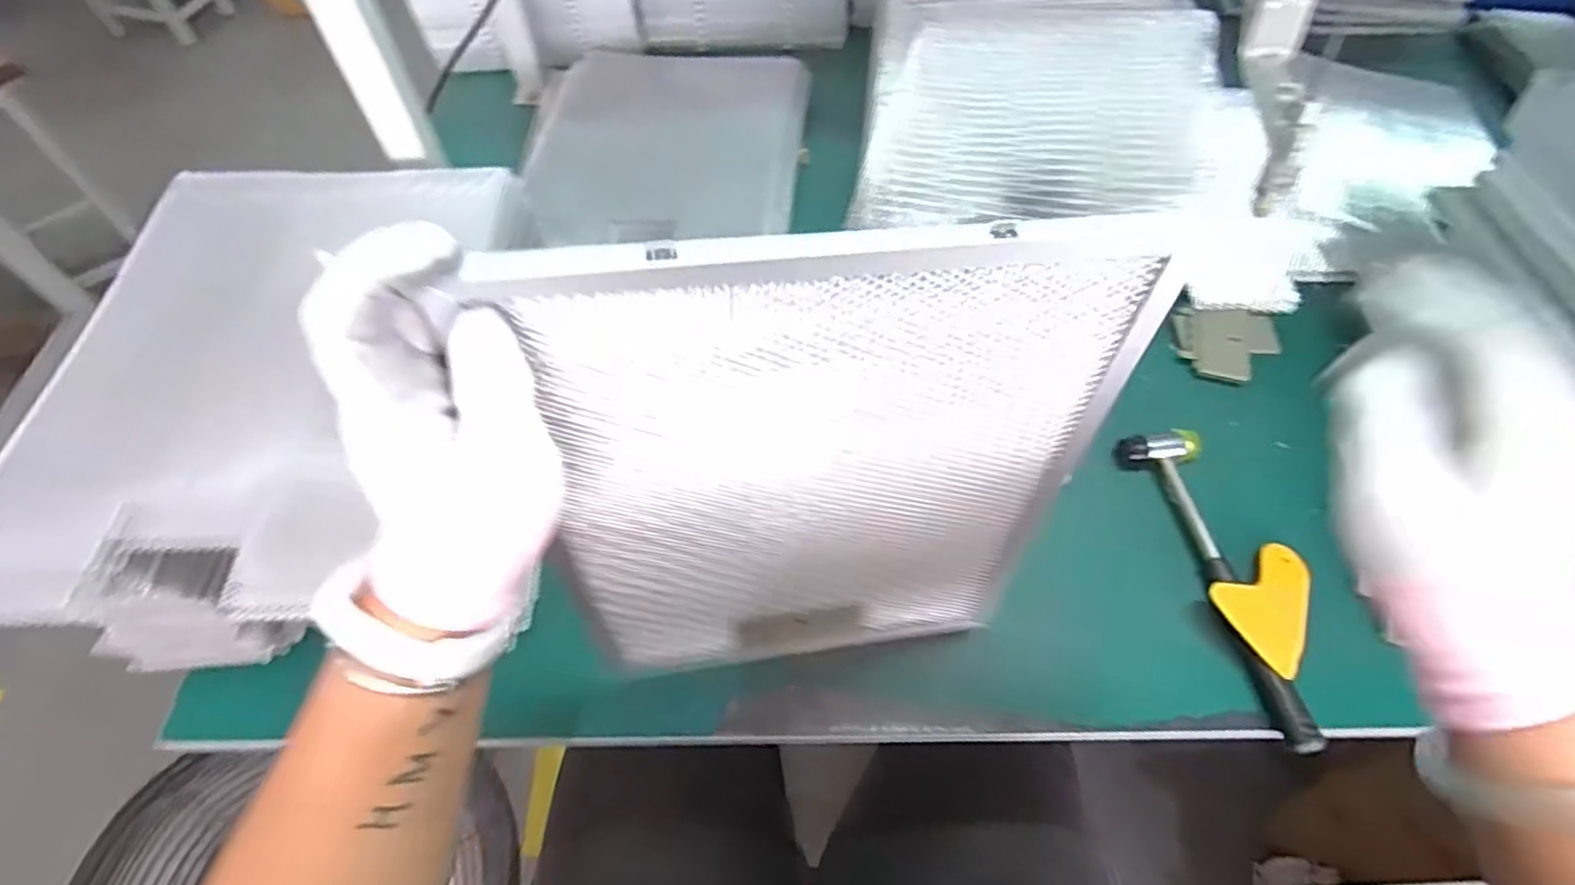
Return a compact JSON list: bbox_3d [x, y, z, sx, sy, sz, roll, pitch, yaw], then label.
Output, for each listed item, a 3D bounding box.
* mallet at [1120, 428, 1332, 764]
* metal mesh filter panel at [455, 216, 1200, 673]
[{"bbox_3d":[0.310,0.097,0.538,0.065,0.024,0.243,-3,56,-1],"label":"mallet"},{"bbox_3d":[0.015,0.031,0.372,0.244,0.340,0.024,-3,52,-5],"label":"metal mesh filter panel"}]

